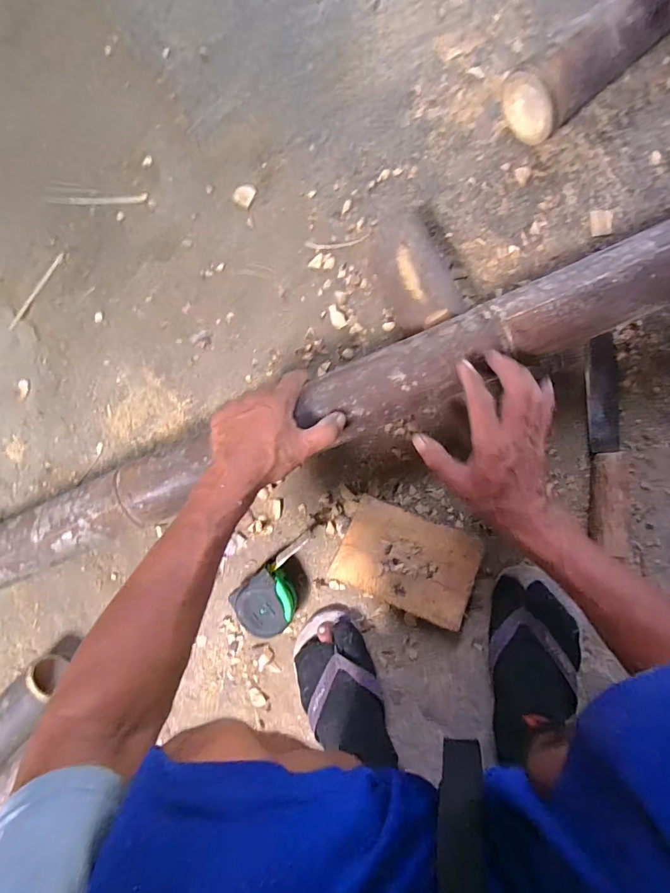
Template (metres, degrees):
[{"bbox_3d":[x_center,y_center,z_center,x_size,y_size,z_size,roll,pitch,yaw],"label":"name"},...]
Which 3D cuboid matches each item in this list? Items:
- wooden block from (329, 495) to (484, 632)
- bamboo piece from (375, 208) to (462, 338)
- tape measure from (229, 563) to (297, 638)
[{"bbox_3d":[0.090,0.140,0.528,0.168,0.051,0.115,20,95,6],"label":"wooden block"},{"bbox_3d":[0.101,-0.210,0.508,0.081,0.055,0.136,-22,89,8],"label":"bamboo piece"},{"bbox_3d":[-0.087,0.204,0.551,0.080,0.044,0.075,-42,87,7],"label":"tape measure"}]

